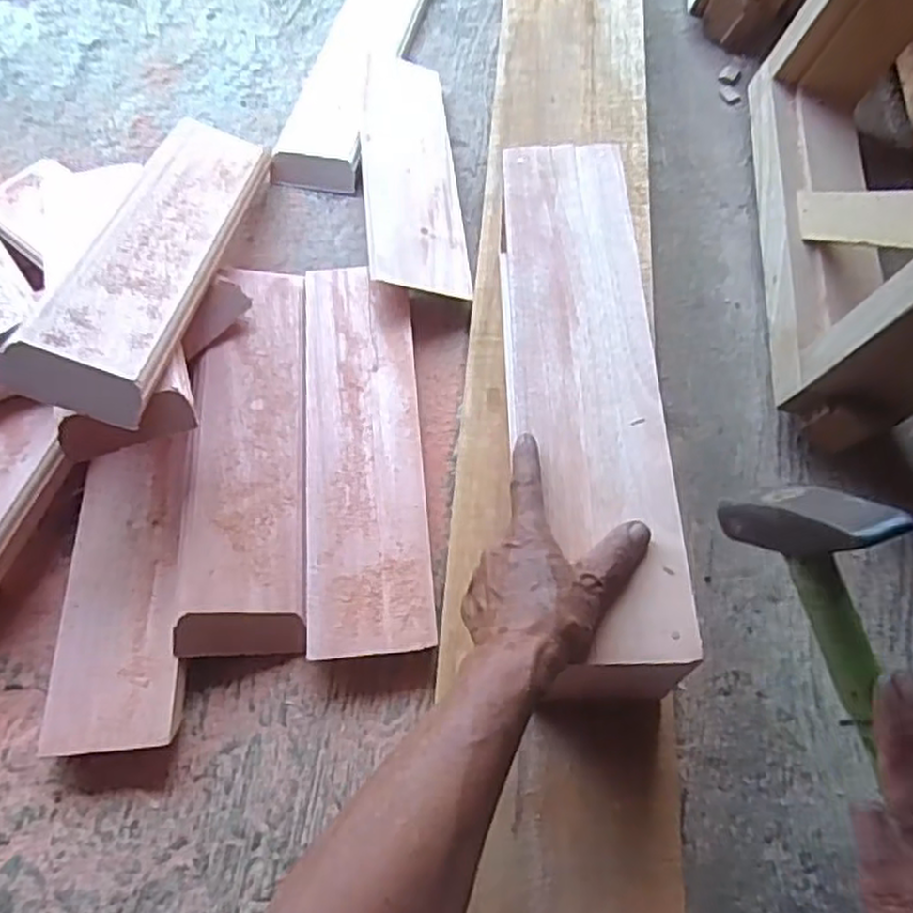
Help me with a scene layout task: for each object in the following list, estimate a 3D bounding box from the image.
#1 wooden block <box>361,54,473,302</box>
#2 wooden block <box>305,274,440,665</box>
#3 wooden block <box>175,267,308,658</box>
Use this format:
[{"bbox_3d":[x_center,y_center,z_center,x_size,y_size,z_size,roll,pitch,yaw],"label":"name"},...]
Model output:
[{"bbox_3d":[-0.054,-0.342,0.881,0.114,0.014,0.378,5,60,-23],"label":"wooden block"},{"bbox_3d":[-0.089,-0.011,0.738,0.110,0.032,0.412,-6,63,-1],"label":"wooden block"},{"bbox_3d":[-0.197,-0.019,0.714,0.102,0.031,0.402,-5,63,0],"label":"wooden block"}]

